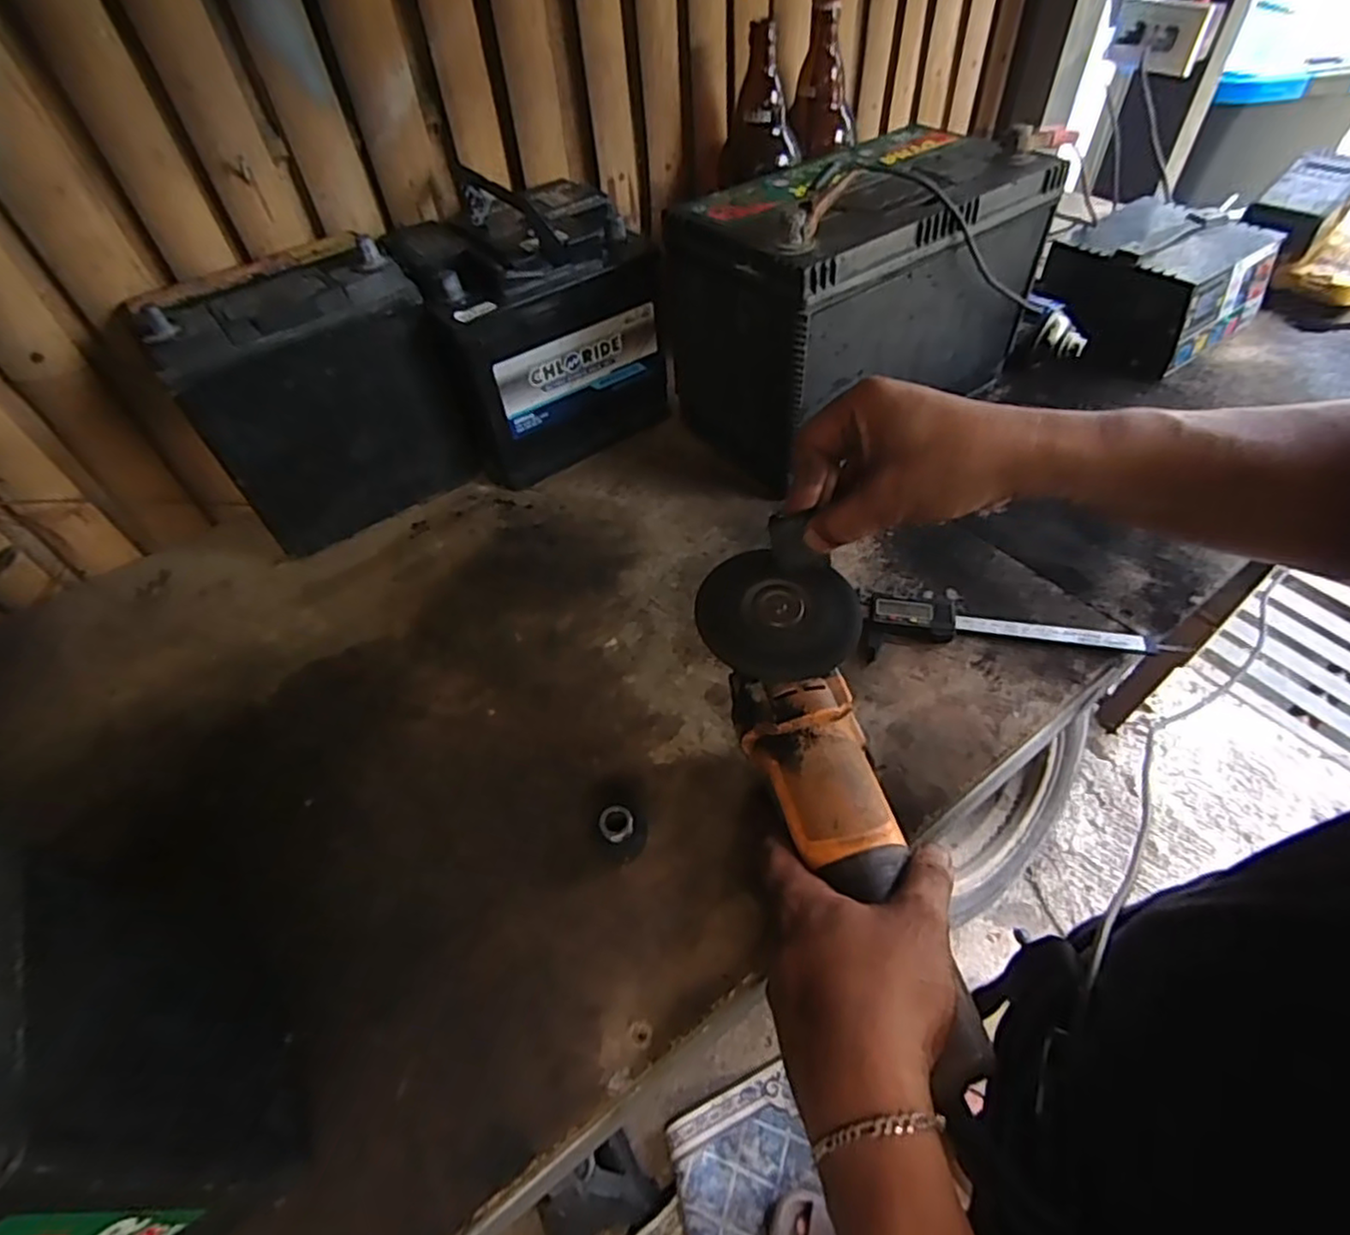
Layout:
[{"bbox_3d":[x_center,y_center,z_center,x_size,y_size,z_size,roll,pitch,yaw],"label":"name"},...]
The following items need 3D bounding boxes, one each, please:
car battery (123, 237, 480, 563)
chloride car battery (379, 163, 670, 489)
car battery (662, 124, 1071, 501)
[{"bbox_3d":[-0.294,-0.190,0.586,0.197,0.201,0.124,-25,52,-15],"label":"car battery"},{"bbox_3d":[-0.134,-0.276,0.646,0.199,0.194,0.167,-30,54,-19],"label":"chloride car battery"},{"bbox_3d":[0.167,-0.288,0.606,0.303,0.206,0.181,-26,52,-16],"label":"car battery"}]

